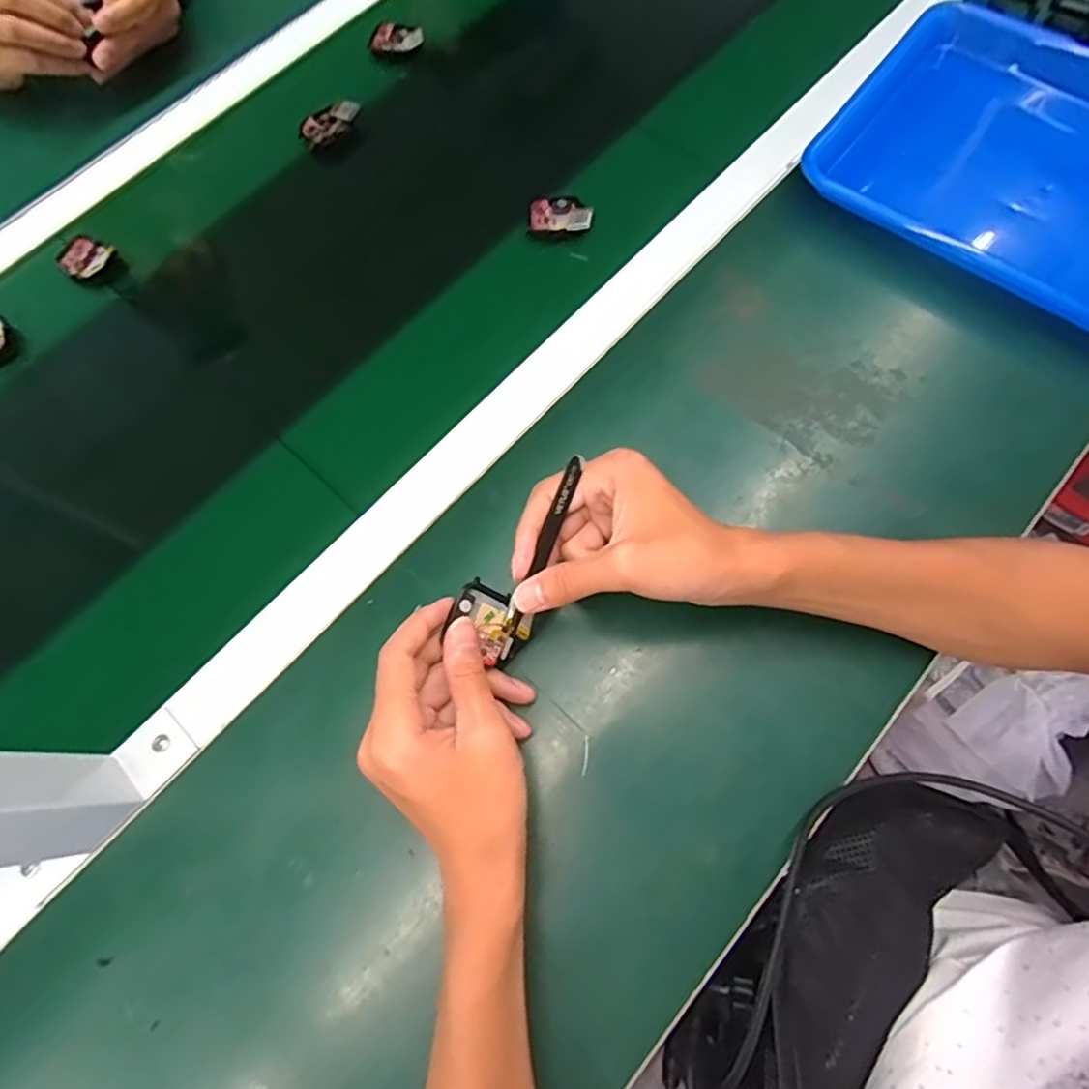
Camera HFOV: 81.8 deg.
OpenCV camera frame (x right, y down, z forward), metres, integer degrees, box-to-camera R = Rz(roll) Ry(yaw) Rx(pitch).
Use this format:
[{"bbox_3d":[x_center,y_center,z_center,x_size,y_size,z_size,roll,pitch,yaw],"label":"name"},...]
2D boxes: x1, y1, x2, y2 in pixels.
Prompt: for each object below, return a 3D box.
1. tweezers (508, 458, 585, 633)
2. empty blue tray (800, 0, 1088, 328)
[{"bbox_3d":[-0.002,0.000,0.346,0.010,0.009,0.103,24,98,10],"label":"tweezers"},{"bbox_3d":[0.397,-0.276,0.492,0.319,0.053,0.251,40,77,14],"label":"empty blue tray"}]

